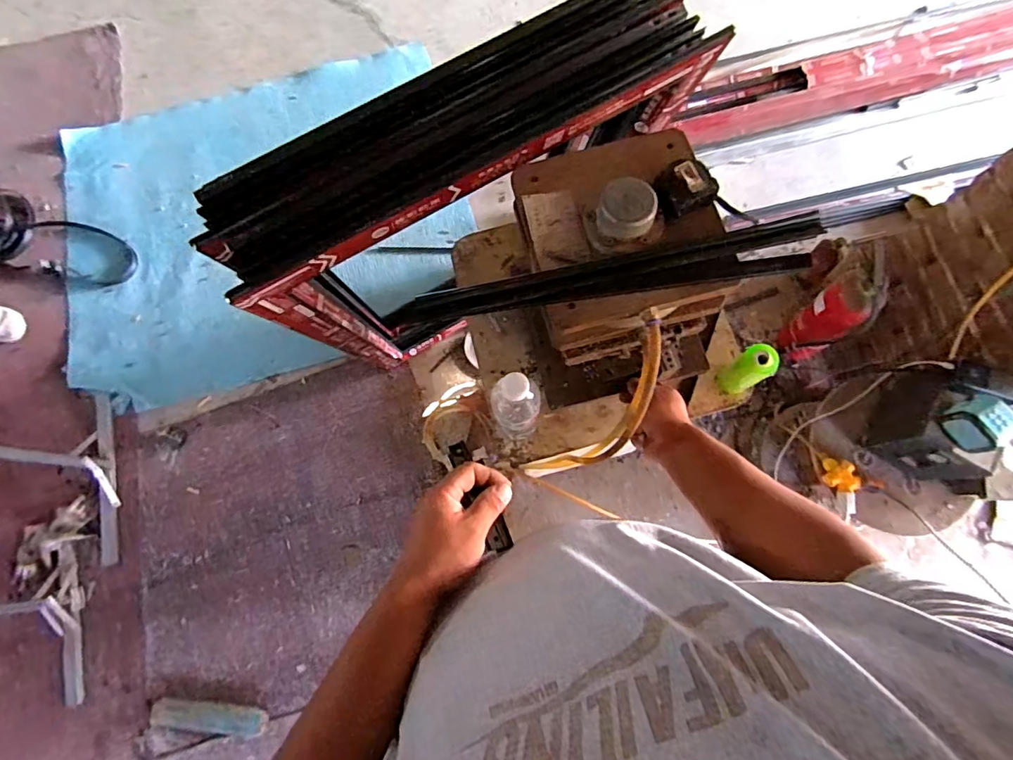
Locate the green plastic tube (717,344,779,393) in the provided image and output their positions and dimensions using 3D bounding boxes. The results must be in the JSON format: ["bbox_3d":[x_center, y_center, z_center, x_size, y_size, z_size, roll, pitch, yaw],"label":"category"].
[{"bbox_3d":[0.360,-0.013,0.757,0.044,0.116,0.053,-26,76,-5],"label":"green plastic tube"}]

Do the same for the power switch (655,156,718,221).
[{"bbox_3d":[0.201,-0.220,0.562,0.064,0.024,0.067,-17,75,-2],"label":"power switch"}]

